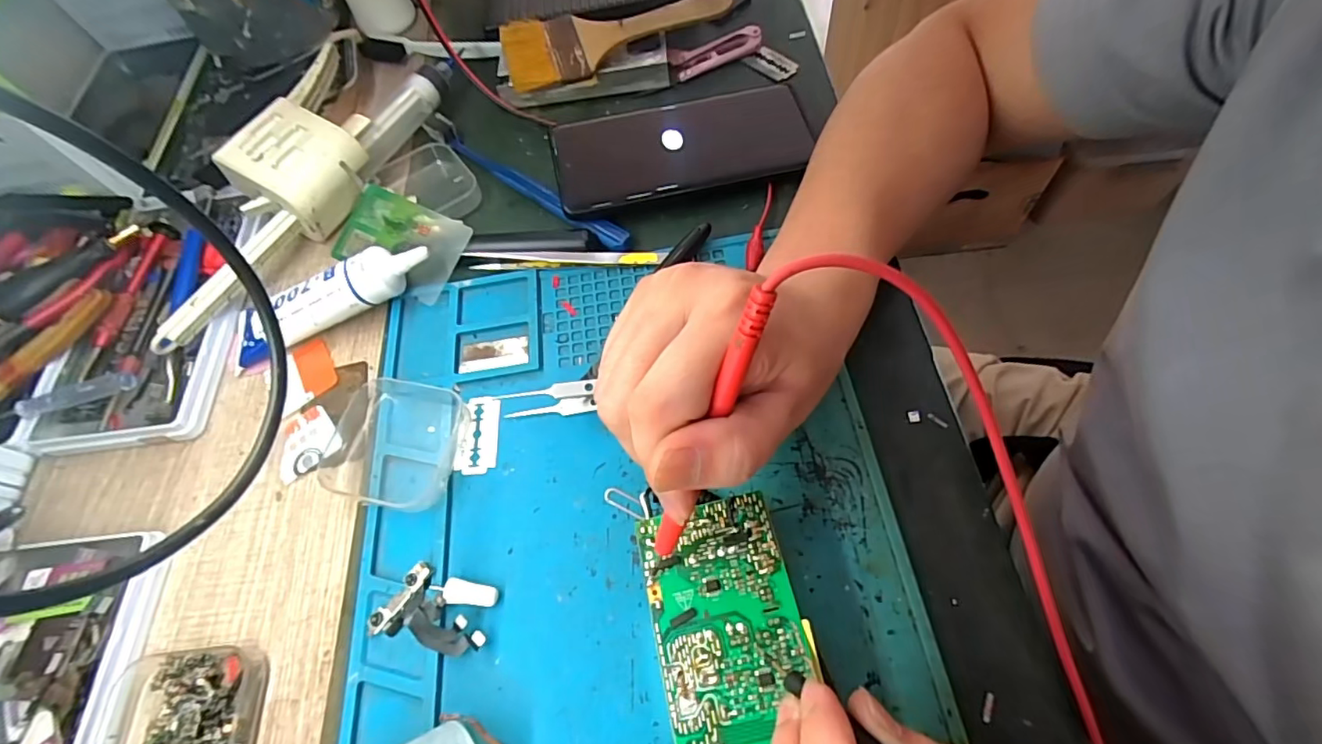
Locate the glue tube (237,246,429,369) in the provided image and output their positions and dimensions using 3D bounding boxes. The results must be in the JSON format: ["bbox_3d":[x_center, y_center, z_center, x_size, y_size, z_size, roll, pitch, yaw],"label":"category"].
[{"bbox_3d":[-0.199,-0.044,0.326,0.136,0.023,0.037,-23,62,9],"label":"glue tube"}]

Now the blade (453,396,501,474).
[{"bbox_3d":[-0.096,0.032,0.292,0.021,0.004,0.042,-4,62,4],"label":"blade"}]

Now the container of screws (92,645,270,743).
[{"bbox_3d":[-0.211,0.153,0.237,0.065,0.020,0.062,-8,62,2],"label":"container of screws"}]

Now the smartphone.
[{"bbox_3d":[0.014,-0.145,0.354,0.160,0.006,0.076,-11,65,-4],"label":"smartphone"}]

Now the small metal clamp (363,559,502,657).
[{"bbox_3d":[-0.102,0.106,0.249,0.053,0.009,0.032,9,64,11],"label":"small metal clamp"}]

